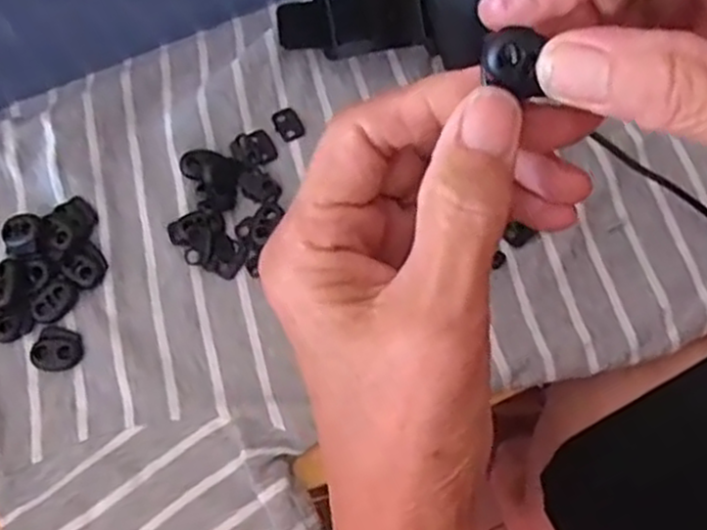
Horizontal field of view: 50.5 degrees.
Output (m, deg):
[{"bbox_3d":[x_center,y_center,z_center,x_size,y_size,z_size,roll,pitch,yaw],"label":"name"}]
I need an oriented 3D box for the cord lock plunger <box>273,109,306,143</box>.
[{"bbox_3d":[-0.032,-0.070,0.368,0.013,0.004,0.018,-24,73,-7],"label":"cord lock plunger"}]

